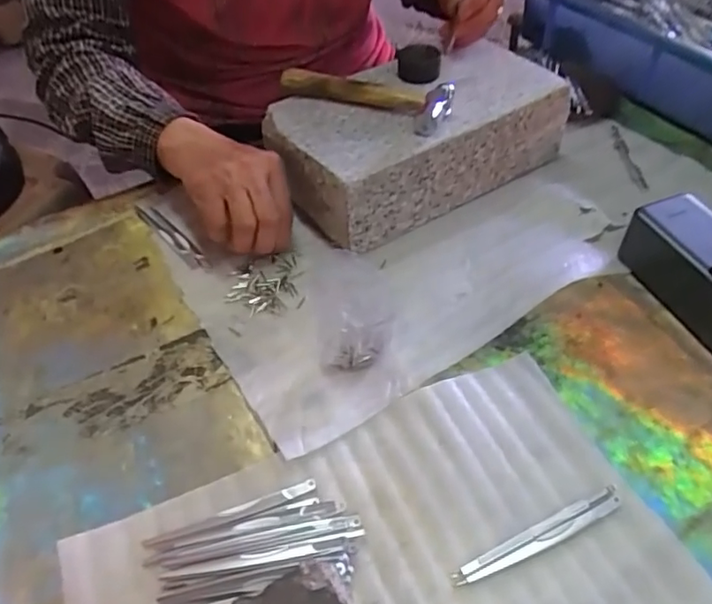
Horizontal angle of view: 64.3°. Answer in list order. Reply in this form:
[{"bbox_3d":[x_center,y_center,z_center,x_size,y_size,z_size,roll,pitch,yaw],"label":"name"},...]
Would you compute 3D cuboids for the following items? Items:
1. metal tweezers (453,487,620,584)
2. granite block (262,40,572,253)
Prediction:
[{"bbox_3d":[0.103,0.132,0.317,0.107,0.004,0.013,-22,51,-15],"label":"metal tweezers"},{"bbox_3d":[0.053,-0.152,0.518,0.241,0.080,0.132,-28,53,-21],"label":"granite block"}]

